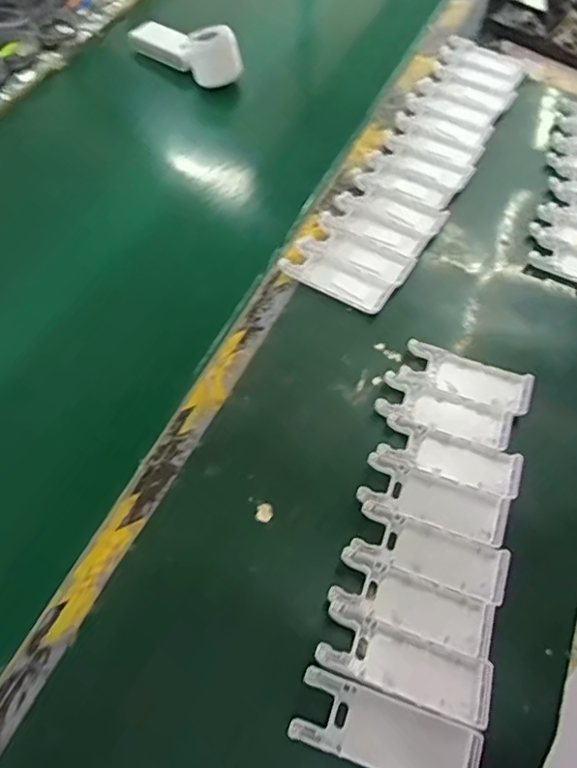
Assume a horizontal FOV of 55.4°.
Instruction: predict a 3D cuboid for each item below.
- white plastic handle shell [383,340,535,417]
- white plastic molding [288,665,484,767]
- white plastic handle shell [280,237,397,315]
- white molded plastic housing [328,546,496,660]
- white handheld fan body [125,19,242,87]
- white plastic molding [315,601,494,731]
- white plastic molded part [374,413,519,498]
[{"bbox_3d":[0.144,-0.003,0.461,0.114,0.009,0.048,19,61,10],"label":"white plastic handle shell"},{"bbox_3d":[0.057,0.206,0.324,0.105,0.014,0.040,18,61,9],"label":"white plastic molding"},{"bbox_3d":[0.045,-0.102,0.513,0.103,0.013,0.045,30,63,15],"label":"white plastic handle shell"},{"bbox_3d":[0.083,0.145,0.367,0.103,0.012,0.038,18,61,9],"label":"white molded plastic housing"},{"bbox_3d":[-0.130,-0.428,0.696,0.147,0.052,0.059,37,66,20],"label":"white handheld fan body"},{"bbox_3d":[0.074,0.174,0.345,0.105,0.016,0.039,19,61,10],"label":"white plastic molding"},{"bbox_3d":[0.125,0.056,0.425,0.103,0.014,0.045,19,61,10],"label":"white plastic molded part"}]

